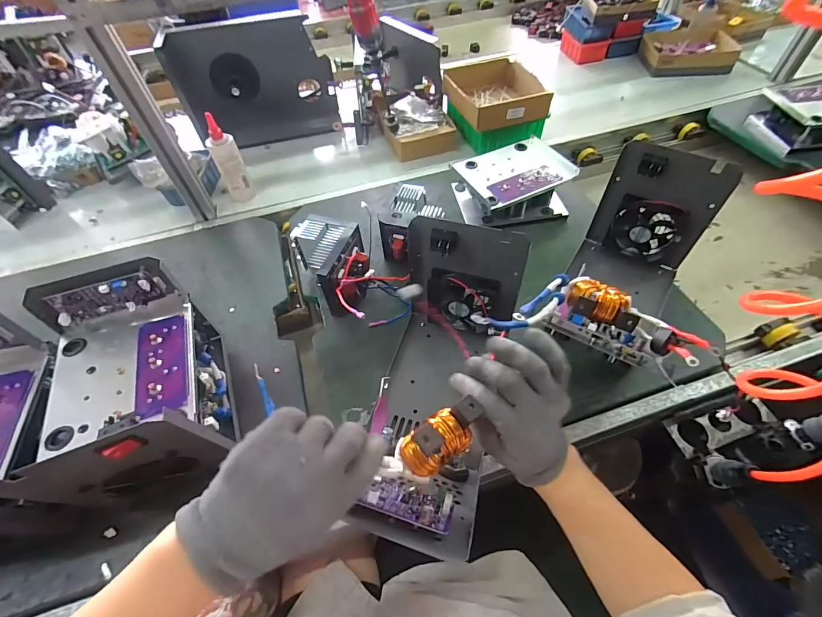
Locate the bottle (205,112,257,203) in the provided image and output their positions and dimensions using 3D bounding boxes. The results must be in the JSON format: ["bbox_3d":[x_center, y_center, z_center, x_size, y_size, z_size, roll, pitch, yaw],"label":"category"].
[{"bbox_3d":[-0.374,-0.298,0.786,0.052,0.166,0.043,3,54,7],"label":"bottle"}]

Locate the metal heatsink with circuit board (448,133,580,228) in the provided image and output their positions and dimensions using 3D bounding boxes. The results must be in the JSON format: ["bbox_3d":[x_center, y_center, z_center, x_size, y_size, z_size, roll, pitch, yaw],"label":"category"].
[{"bbox_3d":[0.198,-0.241,0.751,0.212,0.066,0.179,-13,54,-5],"label":"metal heatsink with circuit board"}]

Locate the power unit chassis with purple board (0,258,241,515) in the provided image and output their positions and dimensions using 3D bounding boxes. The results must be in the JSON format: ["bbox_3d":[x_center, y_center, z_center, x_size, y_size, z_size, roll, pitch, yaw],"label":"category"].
[{"bbox_3d":[-0.327,0.097,0.466,0.148,0.194,0.237,-19,55,-10],"label":"power unit chassis with purple board"}]

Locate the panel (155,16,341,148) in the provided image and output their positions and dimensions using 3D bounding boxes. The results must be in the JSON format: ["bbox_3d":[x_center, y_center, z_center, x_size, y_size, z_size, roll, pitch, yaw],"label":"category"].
[{"bbox_3d":[-0.362,-0.530,0.907,0.344,0.241,0.047,-21,46,-16],"label":"panel"}]

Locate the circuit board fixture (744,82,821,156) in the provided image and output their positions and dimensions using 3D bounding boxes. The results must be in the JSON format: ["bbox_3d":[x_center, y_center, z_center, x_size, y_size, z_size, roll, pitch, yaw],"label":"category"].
[{"bbox_3d":[0.889,-0.419,0.821,0.214,0.071,0.155,1,54,5],"label":"circuit board fixture"}]

